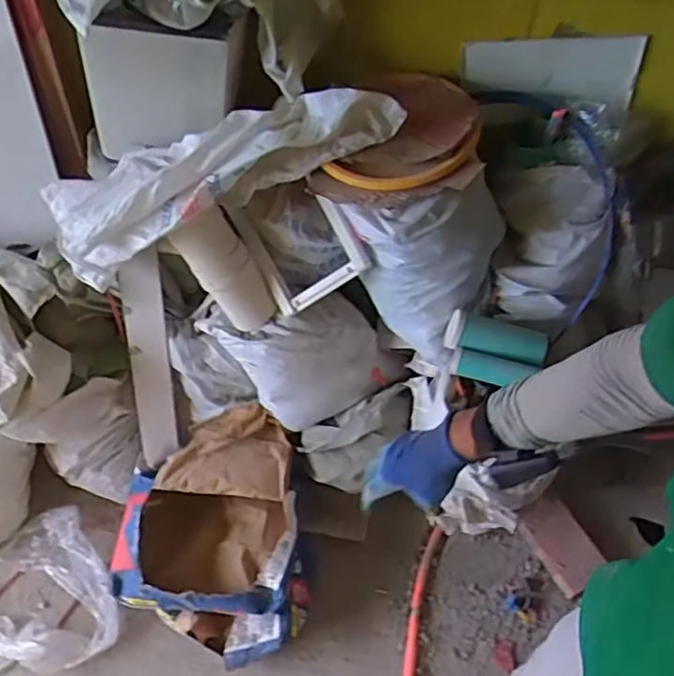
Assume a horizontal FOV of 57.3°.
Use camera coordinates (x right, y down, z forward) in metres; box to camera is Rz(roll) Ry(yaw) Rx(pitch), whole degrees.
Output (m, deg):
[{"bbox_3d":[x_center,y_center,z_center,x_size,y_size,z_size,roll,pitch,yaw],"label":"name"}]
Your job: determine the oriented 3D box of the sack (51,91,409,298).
[{"bbox_3d":[-0.194,-0.258,0.984,0.589,0.132,0.141,-18,57,16],"label":"sack"}]

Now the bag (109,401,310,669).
[{"bbox_3d":[-0.253,0.403,1.256,0.351,0.212,0.439,-7,54,-4],"label":"bag"}]

